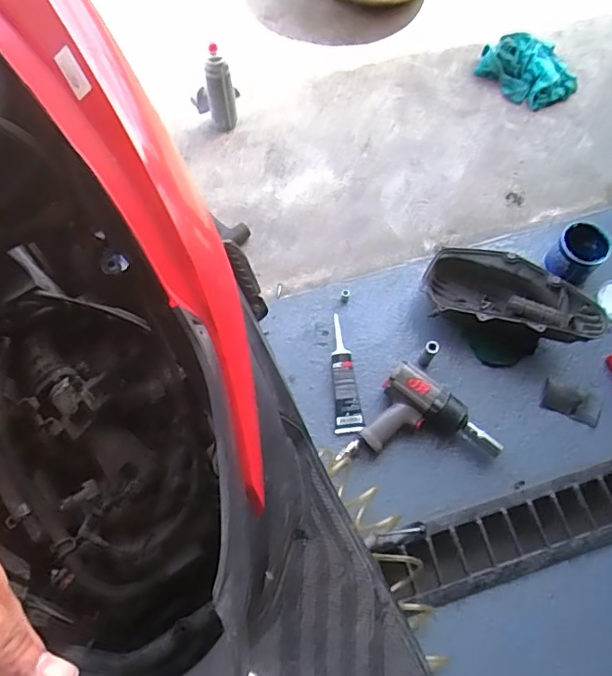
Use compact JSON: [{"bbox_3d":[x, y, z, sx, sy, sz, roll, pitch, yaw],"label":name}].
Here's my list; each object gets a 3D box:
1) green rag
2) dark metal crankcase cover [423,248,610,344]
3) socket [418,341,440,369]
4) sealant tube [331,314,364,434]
[{"bbox_3d":[0.575,-0.691,1.376,0.164,0.095,0.207,-32,71,-14],"label":"green rag"},{"bbox_3d":[0.416,-0.076,1.078,0.348,0.083,0.169,22,67,22],"label":"dark metal crankcase cover"},{"bbox_3d":[0.244,0.032,1.056,0.025,0.079,0.029,10,67,3],"label":"socket"},{"bbox_3d":[0.081,0.068,1.067,0.054,0.033,0.244,-1,67,-2],"label":"sealant tube"}]

